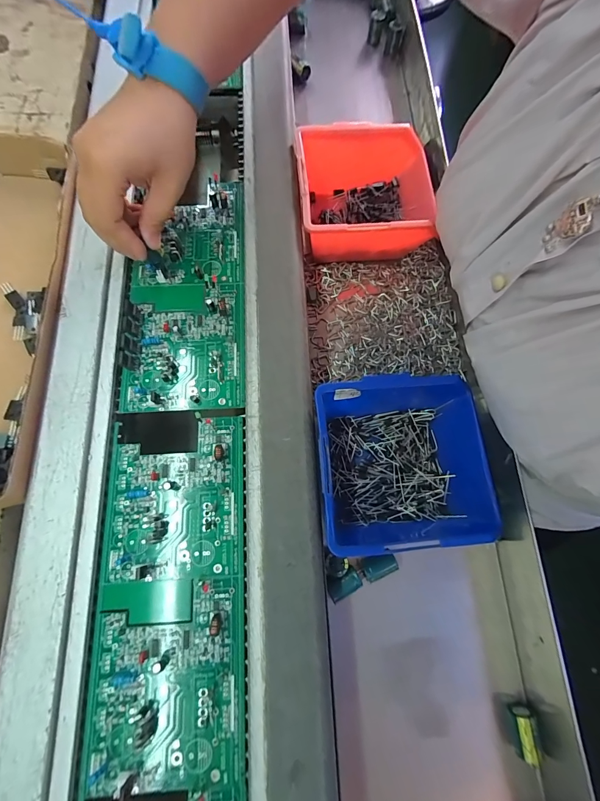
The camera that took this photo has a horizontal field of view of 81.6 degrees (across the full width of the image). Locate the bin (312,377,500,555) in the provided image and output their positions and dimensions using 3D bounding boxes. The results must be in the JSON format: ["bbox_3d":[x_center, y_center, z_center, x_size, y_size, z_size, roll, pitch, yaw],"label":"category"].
[{"bbox_3d":[0.080,0.047,0.273,0.129,0.070,0.118,-3,76,0],"label":"bin"}]

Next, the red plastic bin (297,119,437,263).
[{"bbox_3d":[0.061,-0.198,0.341,0.121,0.063,0.117,-4,76,-1],"label":"red plastic bin"}]

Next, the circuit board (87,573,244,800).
[{"bbox_3d":[-0.080,0.172,0.214,0.090,0.010,0.106,-5,76,-1],"label":"circuit board"}]

